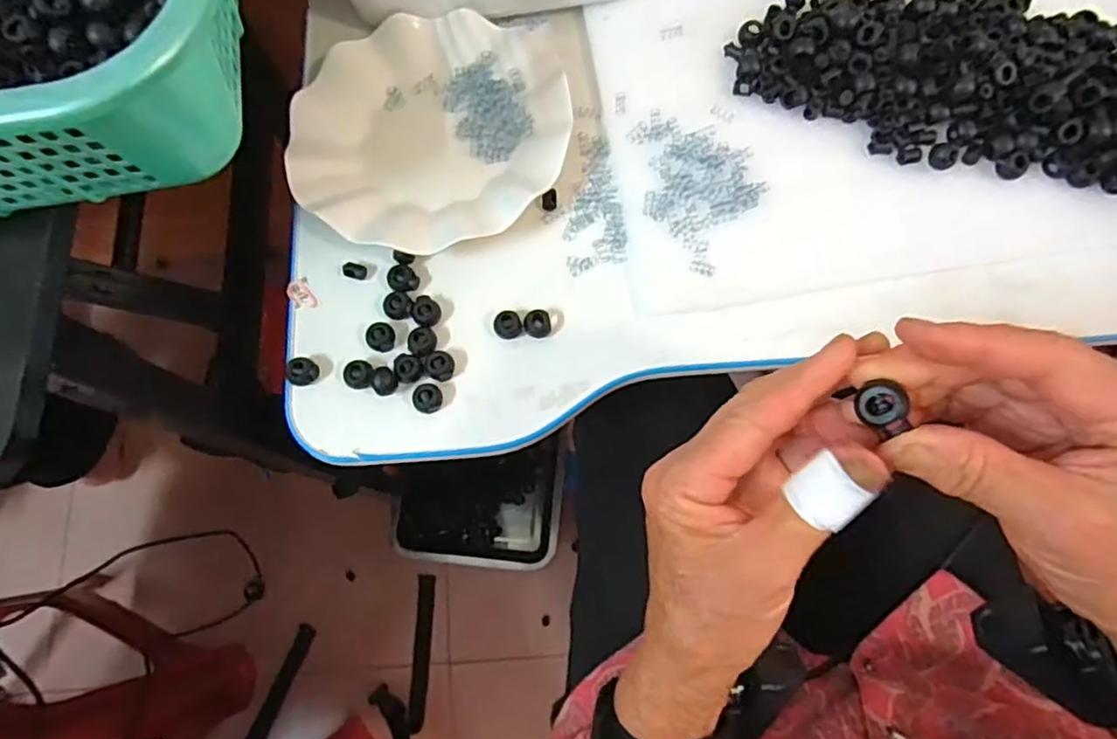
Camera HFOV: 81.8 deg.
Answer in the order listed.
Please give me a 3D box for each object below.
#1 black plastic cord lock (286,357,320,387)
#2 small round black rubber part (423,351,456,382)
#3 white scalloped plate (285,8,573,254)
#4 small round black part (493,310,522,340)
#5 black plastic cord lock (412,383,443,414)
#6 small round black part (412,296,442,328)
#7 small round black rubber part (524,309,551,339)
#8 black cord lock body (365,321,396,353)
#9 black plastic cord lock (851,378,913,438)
[{"bbox_3d":[-0.157,0.001,0.397,0.016,0.010,0.017,2,74,2],"label":"black plastic cord lock"},{"bbox_3d":[-0.072,-0.002,0.396,0.018,0.009,0.018,0,74,1],"label":"small round black rubber part"},{"bbox_3d":[-0.085,-0.159,0.431,0.177,0.022,0.175,0,74,1],"label":"white scalloped plate"},{"bbox_3d":[-0.032,-0.028,0.404,0.017,0.010,0.017,0,74,1],"label":"small round black part"},{"bbox_3d":[-0.079,0.018,0.390,0.018,0.009,0.017,0,74,1],"label":"black plastic cord lock"},{"bbox_3d":[-0.083,-0.036,0.405,0.017,0.010,0.018,0,74,1],"label":"small round black part"},{"bbox_3d":[-0.013,-0.028,0.402,0.016,0.009,0.016,0,74,1],"label":"small round black rubber part"},{"bbox_3d":[-0.111,-0.020,0.401,0.018,0.007,0.018,0,74,1],"label":"black cord lock body"},{"bbox_3d":[0.117,0.013,0.234,0.016,0.011,0.020,-10,74,-1],"label":"black plastic cord lock"}]

